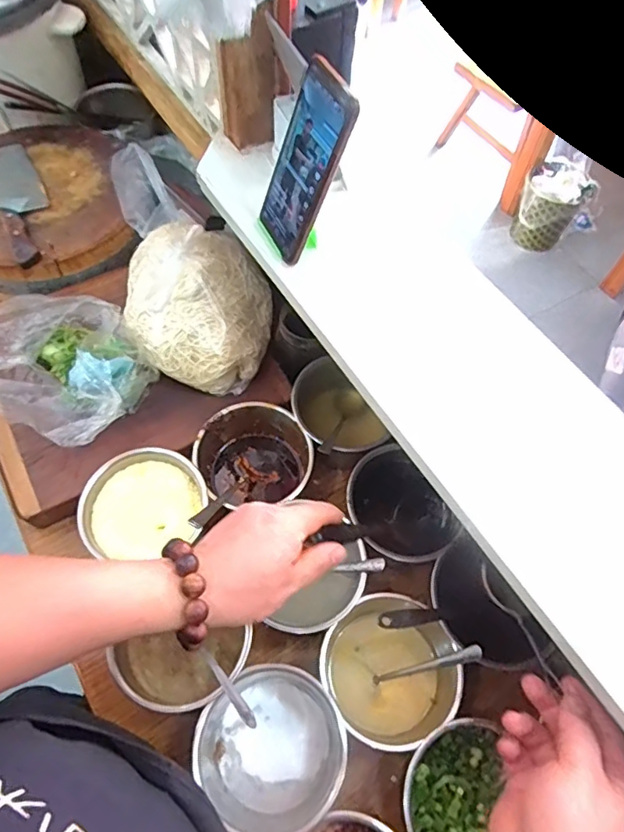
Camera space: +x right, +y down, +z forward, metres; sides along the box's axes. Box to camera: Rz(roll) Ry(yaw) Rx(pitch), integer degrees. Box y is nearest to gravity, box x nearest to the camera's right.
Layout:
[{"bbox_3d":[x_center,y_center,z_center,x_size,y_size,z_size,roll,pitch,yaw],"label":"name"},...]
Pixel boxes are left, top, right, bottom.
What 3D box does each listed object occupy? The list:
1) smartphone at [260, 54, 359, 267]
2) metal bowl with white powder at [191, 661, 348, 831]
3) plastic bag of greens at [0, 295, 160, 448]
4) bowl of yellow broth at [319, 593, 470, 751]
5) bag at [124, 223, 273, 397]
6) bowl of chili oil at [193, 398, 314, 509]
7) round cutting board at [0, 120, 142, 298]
[{"bbox_3d":[-0.009,-0.224,0.497,0.015,0.160,0.071,-18,61,-38],"label":"smartphone"},{"bbox_3d":[-0.038,0.312,0.517,0.130,0.097,0.128,1,61,-2],"label":"metal bowl with white powder"},{"bbox_3d":[-0.287,-0.047,0.634,0.175,0.107,0.177,-38,69,-21],"label":"plastic bag of greens"},{"bbox_3d":[0.075,0.254,0.552,0.129,0.067,0.128,1,61,-2],"label":"bowl of yellow broth"},{"bbox_3d":[-0.150,-0.159,0.714,0.188,0.095,0.247,-4,61,-5],"label":"bag"},{"bbox_3d":[-0.071,0.055,0.664,0.125,0.082,0.126,1,61,-2],"label":"bowl of chili oil"},{"bbox_3d":[-0.417,-0.319,0.828,0.278,0.072,0.314,-23,64,-14],"label":"round cutting board"}]

